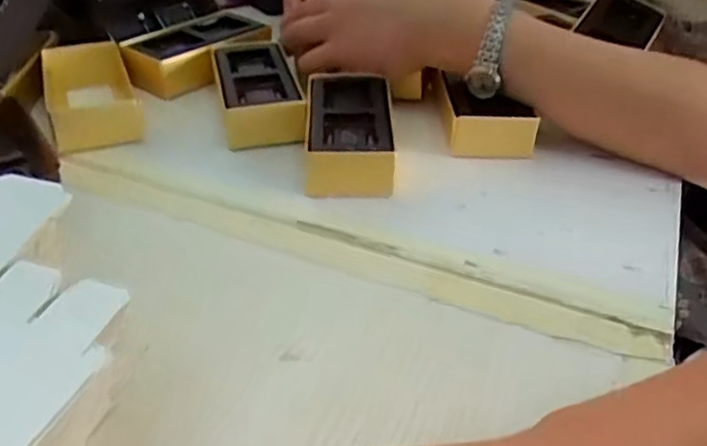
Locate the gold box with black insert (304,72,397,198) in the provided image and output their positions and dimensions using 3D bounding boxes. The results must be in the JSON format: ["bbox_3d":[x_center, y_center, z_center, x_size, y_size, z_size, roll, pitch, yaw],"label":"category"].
[{"bbox_3d":[-0.003,-0.061,0.427,0.055,0.031,0.109,0,36,-2],"label":"gold box with black insert"}]

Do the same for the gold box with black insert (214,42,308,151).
[{"bbox_3d":[-0.071,-0.096,0.473,0.054,0.032,0.124,-7,37,-12],"label":"gold box with black insert"}]

